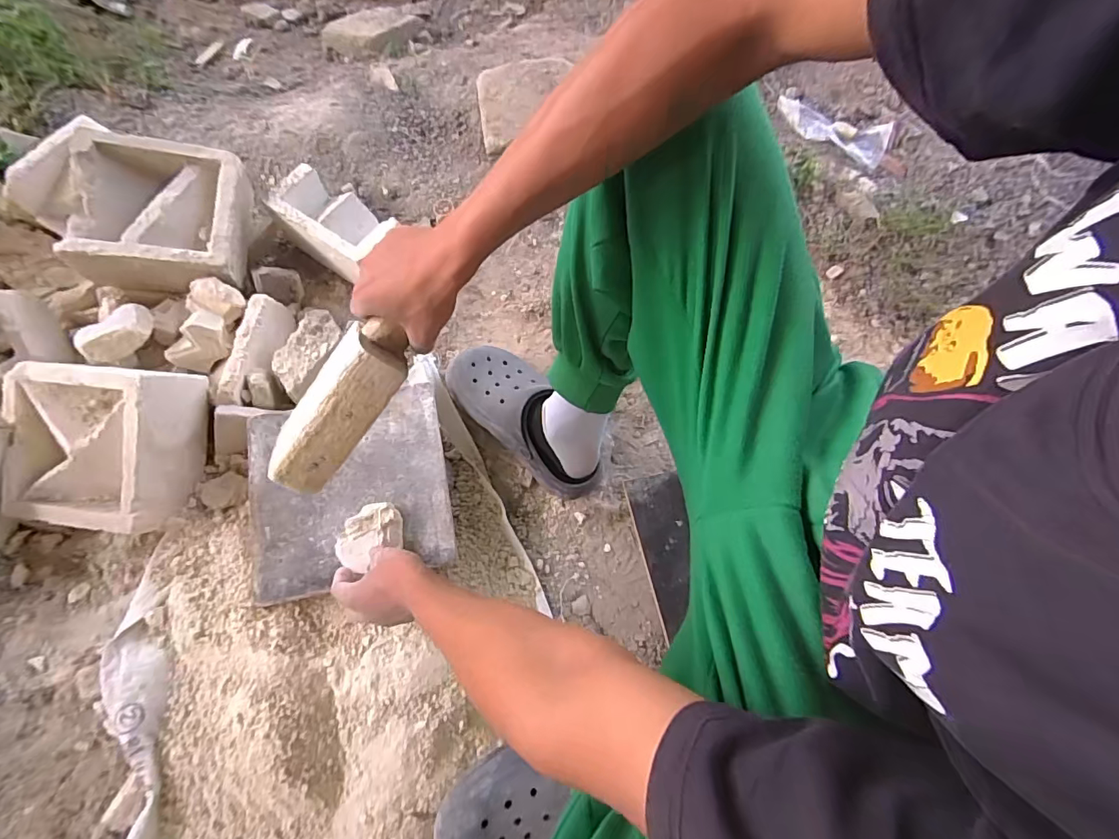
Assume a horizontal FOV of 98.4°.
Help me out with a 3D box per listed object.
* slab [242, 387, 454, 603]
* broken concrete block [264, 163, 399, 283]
[{"bbox_3d":[-0.269,0.085,0.620,0.241,0.016,0.236,-10,71,-9],"label":"slab"},{"bbox_3d":[-0.365,-0.313,0.797,0.181,0.098,0.104,33,71,7],"label":"broken concrete block"}]

